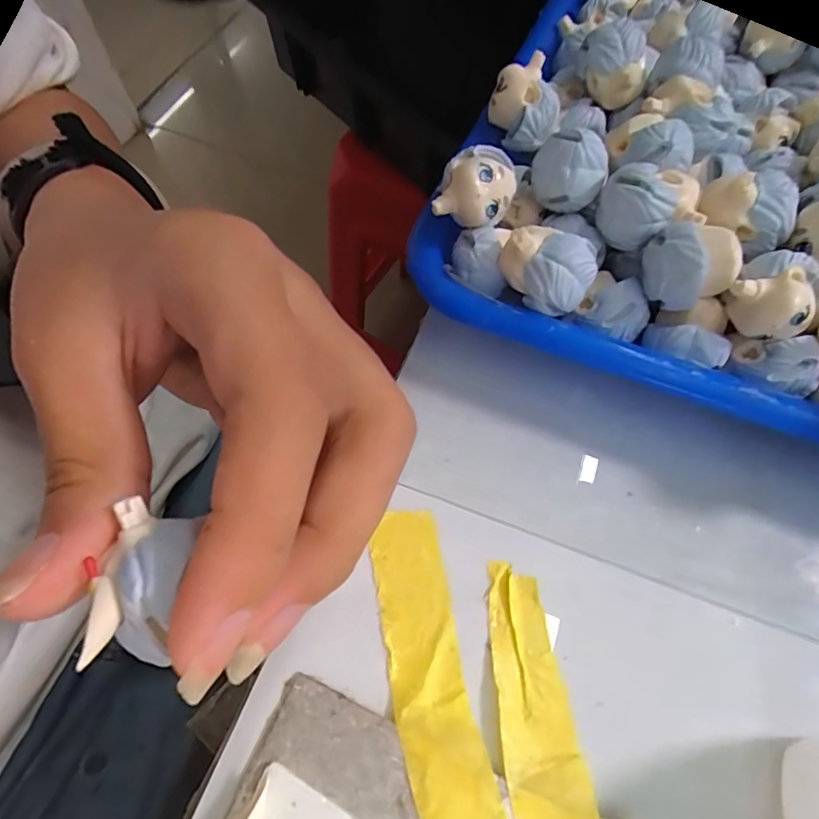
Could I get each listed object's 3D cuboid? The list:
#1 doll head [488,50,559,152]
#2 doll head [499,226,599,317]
[{"bbox_3d":[0.042,-0.110,0.182,0.024,0.019,0.026,10,63,4],"label":"doll head"},{"bbox_3d":[0.042,-0.043,0.149,0.019,0.020,0.024,-32,67,-16],"label":"doll head"}]

